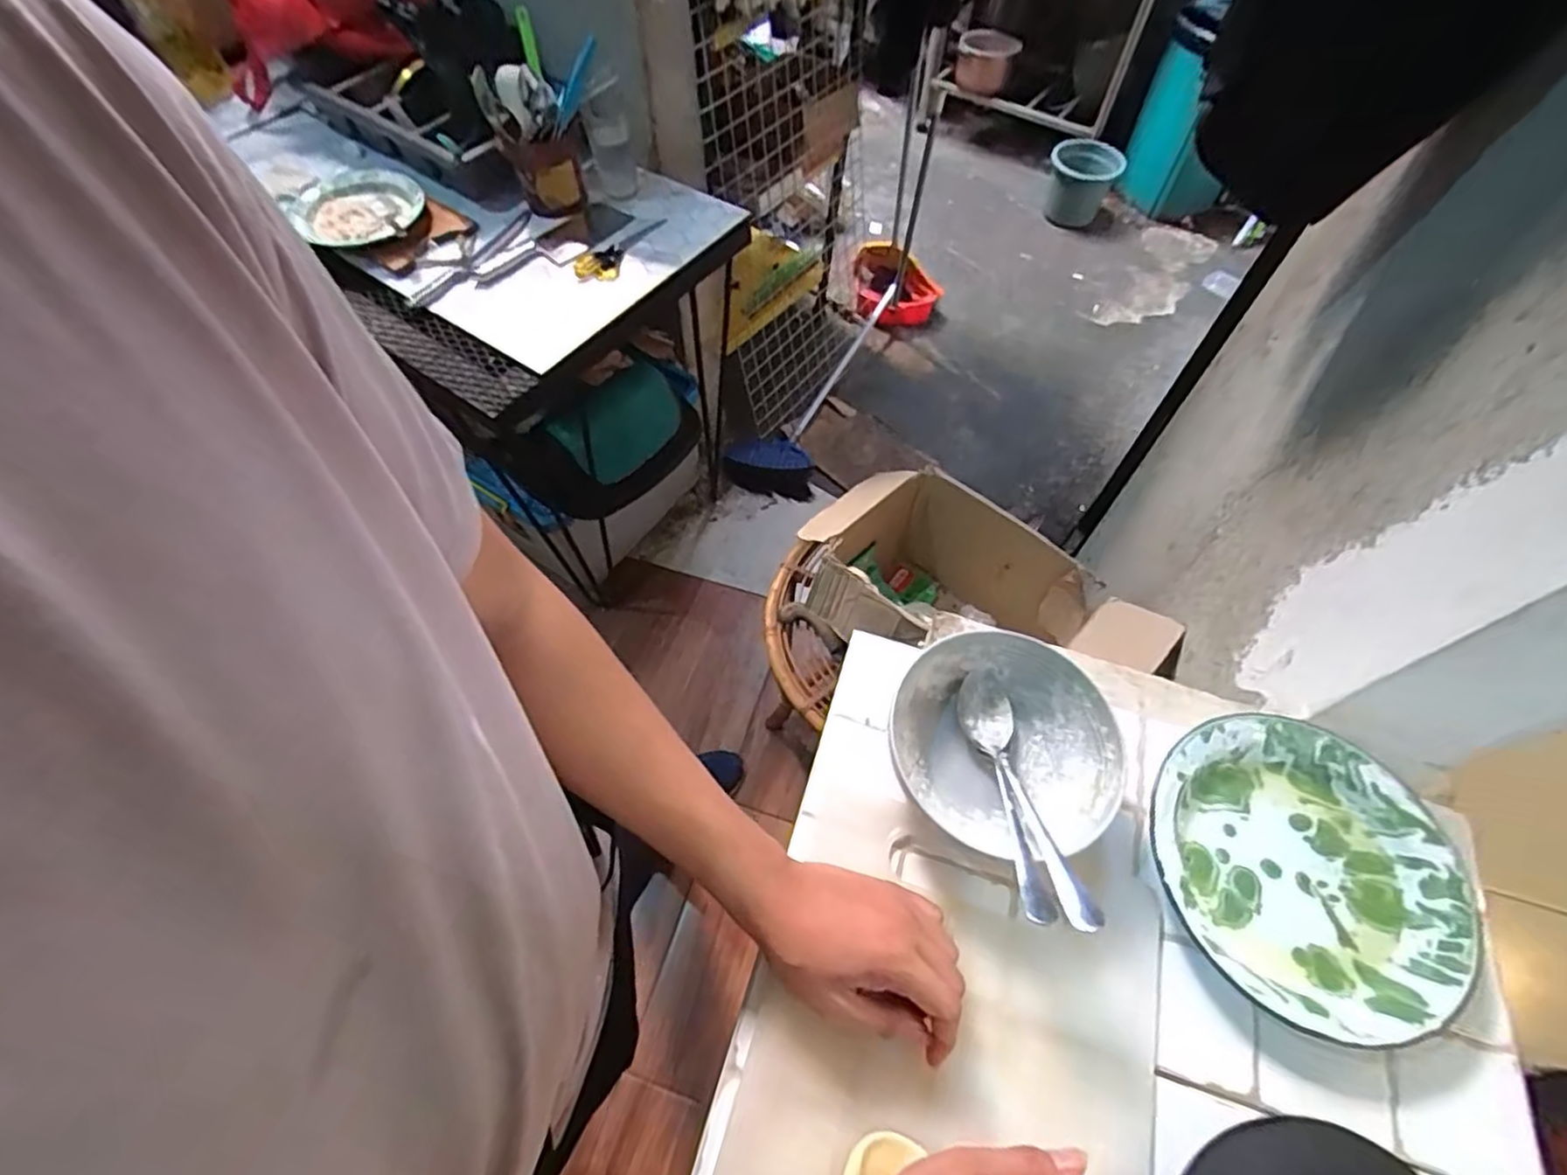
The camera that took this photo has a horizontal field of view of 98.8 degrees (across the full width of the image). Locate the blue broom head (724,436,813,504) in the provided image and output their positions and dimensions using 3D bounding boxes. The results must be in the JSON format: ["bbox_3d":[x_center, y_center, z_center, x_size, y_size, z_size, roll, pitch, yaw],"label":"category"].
[{"bbox_3d":[-0.035,-0.332,1.812,0.238,0.033,0.193,9,60,5],"label":"blue broom head"}]

